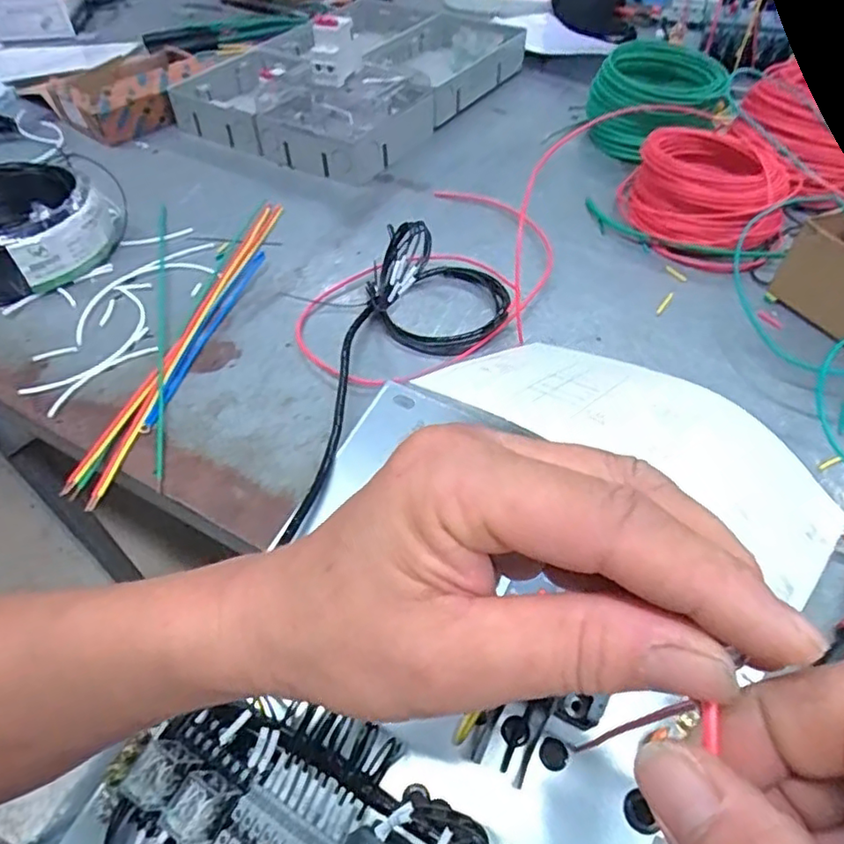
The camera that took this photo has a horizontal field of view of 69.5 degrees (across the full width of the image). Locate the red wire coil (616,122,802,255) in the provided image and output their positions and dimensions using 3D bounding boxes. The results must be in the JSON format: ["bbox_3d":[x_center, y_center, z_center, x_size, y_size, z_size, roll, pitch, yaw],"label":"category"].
[{"bbox_3d":[0.350,-0.289,0.749,0.185,0.075,0.180,0,50,0],"label":"red wire coil"}]

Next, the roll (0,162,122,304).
[{"bbox_3d":[-0.463,-0.225,0.697,0.200,0.069,0.193,-31,56,-23],"label":"roll"}]

